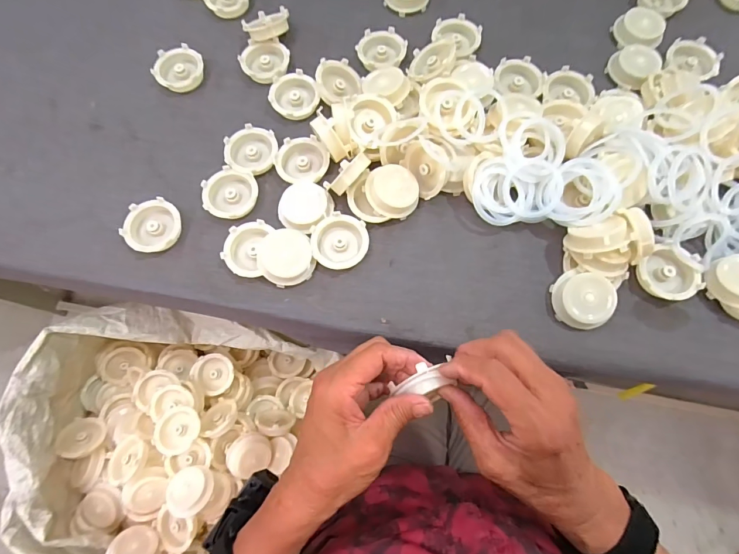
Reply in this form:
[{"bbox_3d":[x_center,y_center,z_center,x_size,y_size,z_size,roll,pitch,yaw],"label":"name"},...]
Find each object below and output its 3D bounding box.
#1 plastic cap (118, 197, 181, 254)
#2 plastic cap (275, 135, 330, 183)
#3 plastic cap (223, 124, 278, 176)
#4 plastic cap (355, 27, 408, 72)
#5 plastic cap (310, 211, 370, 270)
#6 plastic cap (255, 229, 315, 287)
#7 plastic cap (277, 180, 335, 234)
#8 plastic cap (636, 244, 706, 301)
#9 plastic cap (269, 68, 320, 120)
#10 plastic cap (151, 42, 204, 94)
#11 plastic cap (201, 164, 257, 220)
[{"bbox_3d":[-0.229,-0.052,0.411,0.057,0.019,0.055,0,73,1],"label":"plastic cap"},{"bbox_3d":[-0.074,-0.126,0.429,0.056,0.018,0.057,0,73,1],"label":"plastic cap"},{"bbox_3d":[-0.132,-0.140,0.435,0.057,0.019,0.059,-4,73,-1],"label":"plastic cap"},{"bbox_3d":[0.015,-0.277,0.475,0.058,0.017,0.050,-5,73,-1],"label":"plastic cap"},{"bbox_3d":[-0.031,-0.037,0.402,0.057,0.016,0.058,0,73,1],"label":"plastic cap"},{"bbox_3d":[-0.084,-0.020,0.391,0.053,0.014,0.056,0,73,1],"label":"plastic cap"},{"bbox_3d":[-0.069,-0.075,0.411,0.050,0.016,0.054,0,73,1],"label":"plastic cap"},{"bbox_3d":[0.297,0.000,0.388,0.052,0.020,0.057,0,73,1],"label":"plastic cap"},{"bbox_3d":[-0.088,-0.211,0.454,0.055,0.021,0.058,0,73,1],"label":"plastic cap"},{"bbox_3d":[-0.233,-0.254,0.474,0.055,0.019,0.055,-5,73,-1],"label":"plastic cap"},{"bbox_3d":[-0.151,-0.089,0.418,0.056,0.017,0.055,0,73,1],"label":"plastic cap"}]

